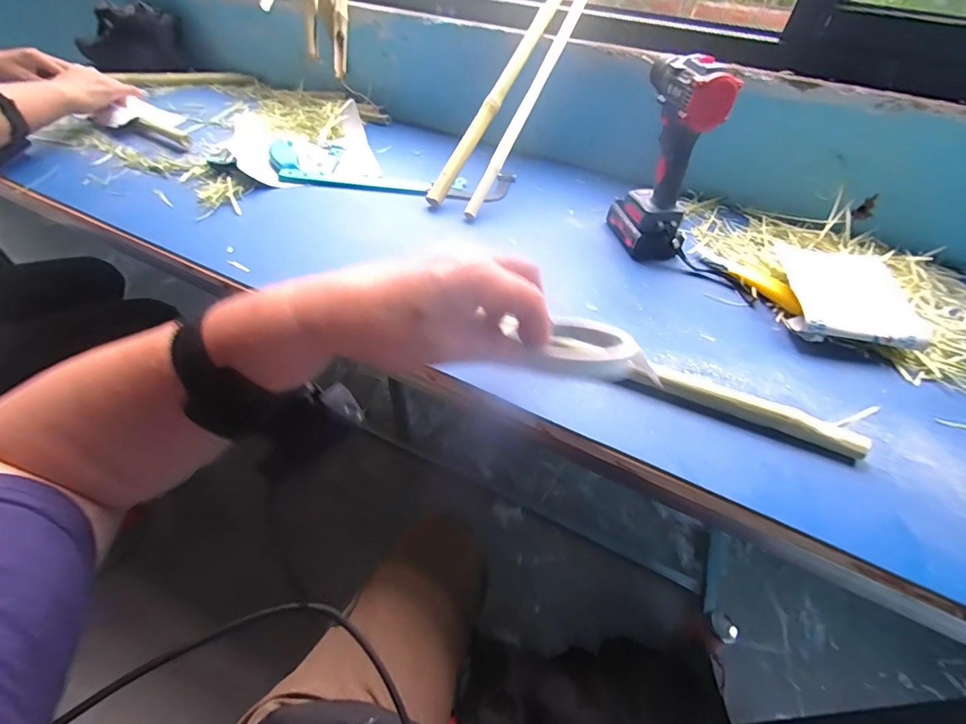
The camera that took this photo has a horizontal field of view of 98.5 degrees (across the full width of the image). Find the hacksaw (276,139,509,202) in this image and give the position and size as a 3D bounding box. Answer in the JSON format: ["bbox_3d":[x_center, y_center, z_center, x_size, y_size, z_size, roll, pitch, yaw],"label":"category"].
[{"bbox_3d":[-0.166,-0.321,0.719,0.426,0.028,0.121,8,47,2],"label":"hacksaw"}]

